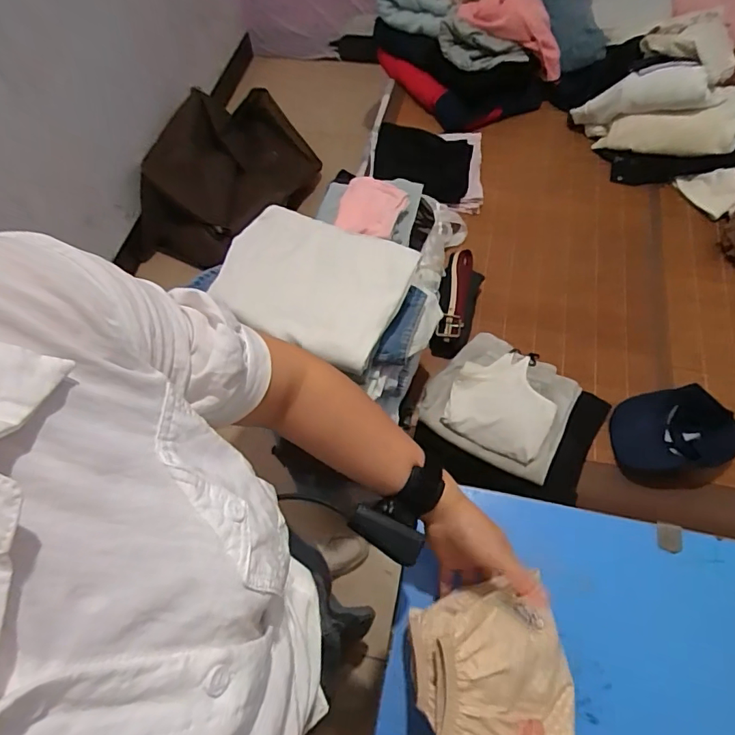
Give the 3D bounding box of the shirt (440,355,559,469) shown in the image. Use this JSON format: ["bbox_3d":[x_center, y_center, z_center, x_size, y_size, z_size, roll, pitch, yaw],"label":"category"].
[{"bbox_3d":[0.257,0.062,0.898,0.184,0.033,0.187,26,68,16],"label":"shirt"}]

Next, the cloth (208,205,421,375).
[{"bbox_3d":[-0.089,-0.137,0.720,0.286,0.028,0.213,24,67,15],"label":"cloth"}]

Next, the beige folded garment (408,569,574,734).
[{"bbox_3d":[0.111,0.276,0.418,0.137,0.047,0.150,-6,63,1],"label":"beige folded garment"}]

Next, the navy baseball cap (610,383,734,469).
[{"bbox_3d":[0.587,0.120,0.918,0.194,0.094,0.138,2,63,5],"label":"navy baseball cap"}]

